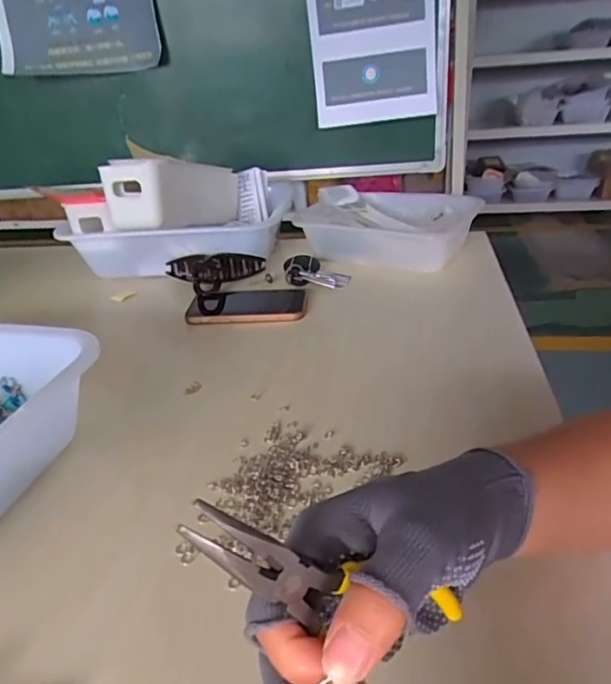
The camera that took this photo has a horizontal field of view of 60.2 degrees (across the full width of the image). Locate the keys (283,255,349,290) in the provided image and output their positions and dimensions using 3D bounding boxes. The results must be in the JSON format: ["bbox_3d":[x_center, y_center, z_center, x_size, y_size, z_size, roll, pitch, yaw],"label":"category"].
[{"bbox_3d":[0.015,-0.097,0.722,0.084,0.027,0.068,-6,29,-2],"label":"keys"}]

